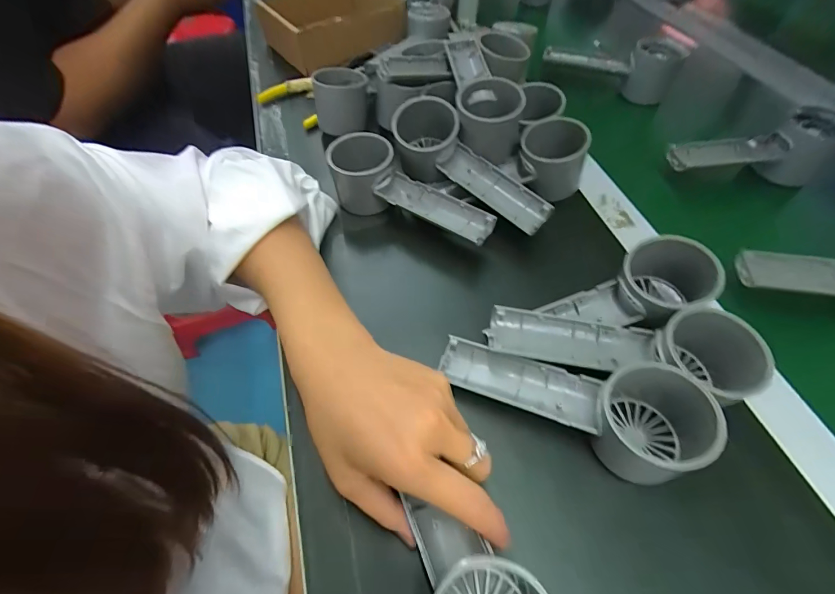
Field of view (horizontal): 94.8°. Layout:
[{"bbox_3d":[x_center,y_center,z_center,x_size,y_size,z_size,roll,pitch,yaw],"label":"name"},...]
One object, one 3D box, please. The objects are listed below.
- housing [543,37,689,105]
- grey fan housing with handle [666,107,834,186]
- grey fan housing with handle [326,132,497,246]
[{"bbox_3d":[0.233,-0.286,0.464,0.150,0.052,0.067,25,58,18],"label":"housing"},{"bbox_3d":[0.323,-0.142,0.374,0.149,0.049,0.067,-7,54,-4],"label":"grey fan housing with handle"},{"bbox_3d":[-0.006,-0.091,0.339,0.154,0.057,0.060,21,59,17],"label":"grey fan housing with handle"}]

